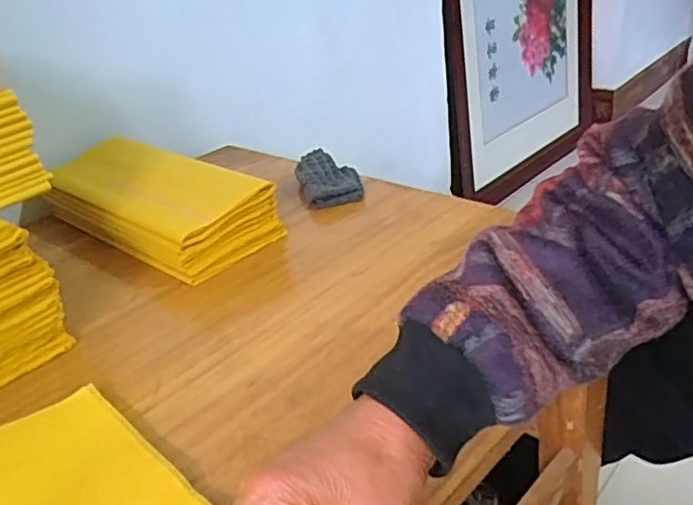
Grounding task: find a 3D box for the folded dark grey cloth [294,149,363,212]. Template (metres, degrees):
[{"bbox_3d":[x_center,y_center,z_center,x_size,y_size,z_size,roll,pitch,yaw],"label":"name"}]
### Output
[{"bbox_3d":[-0.021,-0.092,0.766,0.074,0.037,0.104,-11,28,-6],"label":"folded dark grey cloth"}]

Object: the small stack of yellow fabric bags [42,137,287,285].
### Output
[{"bbox_3d":[-0.214,-0.060,0.703,0.291,0.086,0.133,16,36,37],"label":"small stack of yellow fabric bags"}]

